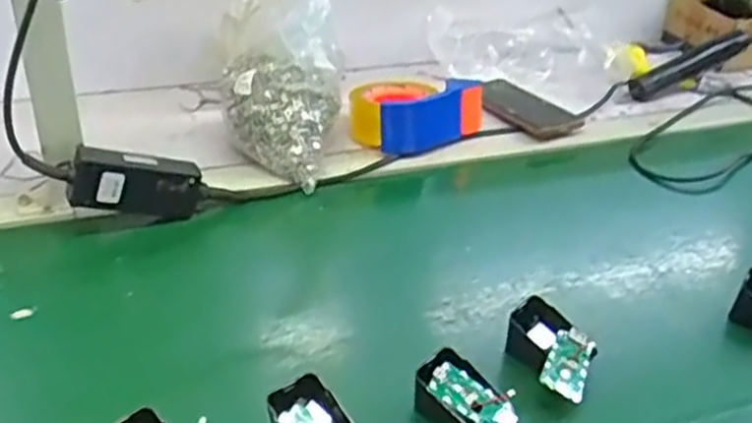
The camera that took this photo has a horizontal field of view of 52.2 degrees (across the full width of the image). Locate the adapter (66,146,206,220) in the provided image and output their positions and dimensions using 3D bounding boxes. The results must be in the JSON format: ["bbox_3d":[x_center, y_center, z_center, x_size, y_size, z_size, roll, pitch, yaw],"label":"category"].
[{"bbox_3d":[-0.224,-0.027,0.723,0.119,0.052,0.032,9,29,-30],"label":"adapter"}]

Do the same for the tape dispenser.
[{"bbox_3d":[0.042,-0.124,0.918,0.152,0.064,0.102,-7,34,-17],"label":"tape dispenser"}]

